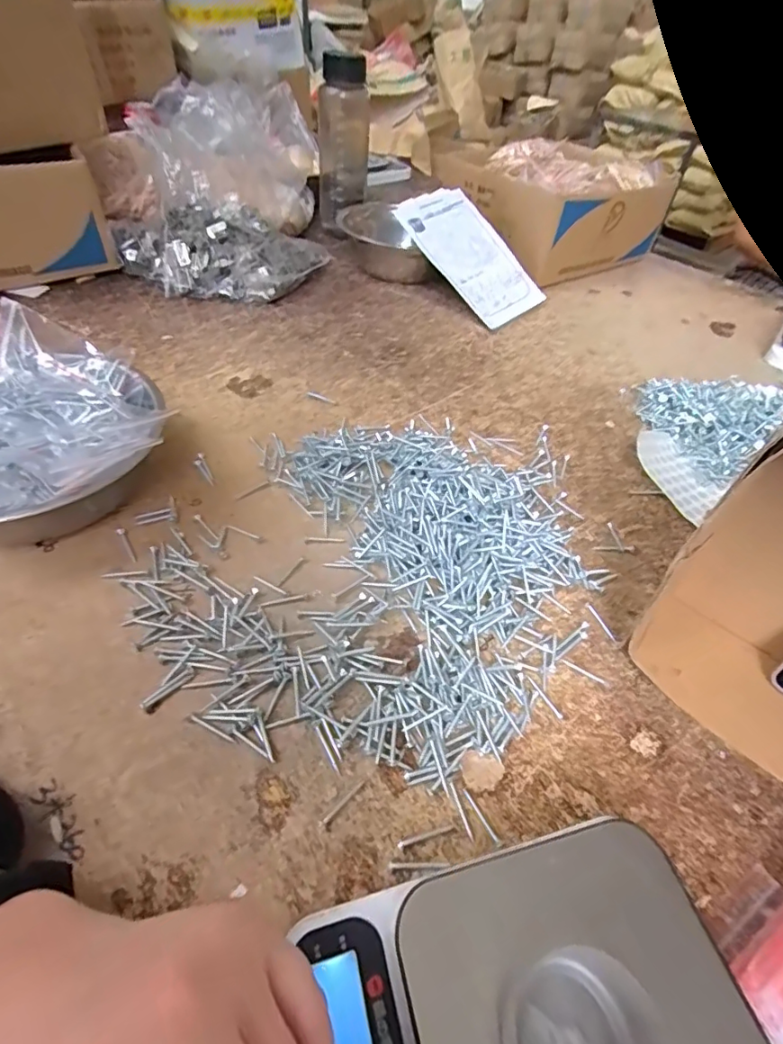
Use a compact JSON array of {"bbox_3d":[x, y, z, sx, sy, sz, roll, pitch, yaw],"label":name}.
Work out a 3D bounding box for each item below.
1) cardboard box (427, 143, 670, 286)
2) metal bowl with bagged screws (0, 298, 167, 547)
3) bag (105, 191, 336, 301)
[{"bbox_3d":[0.291,-0.516,0.859,0.325,0.151,0.206,-22,52,-26],"label":"cardboard box"},{"bbox_3d":[-0.290,-0.067,0.396,0.229,0.093,0.205,22,47,14],"label":"metal bowl with bagged screws"},{"bbox_3d":[-0.238,-0.381,0.703,0.273,0.092,0.152,4,45,-4],"label":"bag"}]

